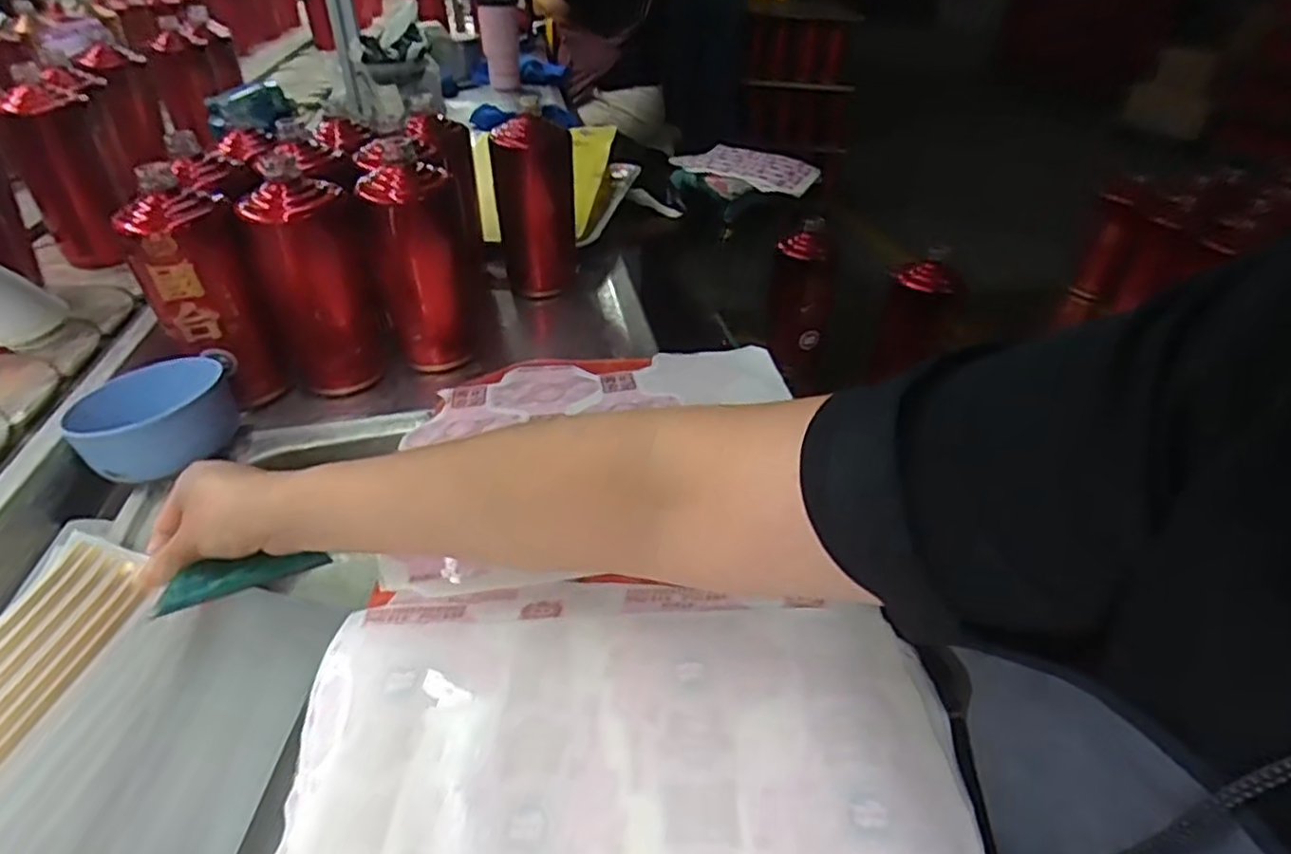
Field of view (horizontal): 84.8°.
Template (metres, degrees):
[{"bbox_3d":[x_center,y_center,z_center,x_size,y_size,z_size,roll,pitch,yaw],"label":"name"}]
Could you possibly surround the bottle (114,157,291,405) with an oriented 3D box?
[{"bbox_3d":[-0.352,-0.111,0.578,0.076,0.187,0.070,1,35,-1],"label":"bottle"}]

